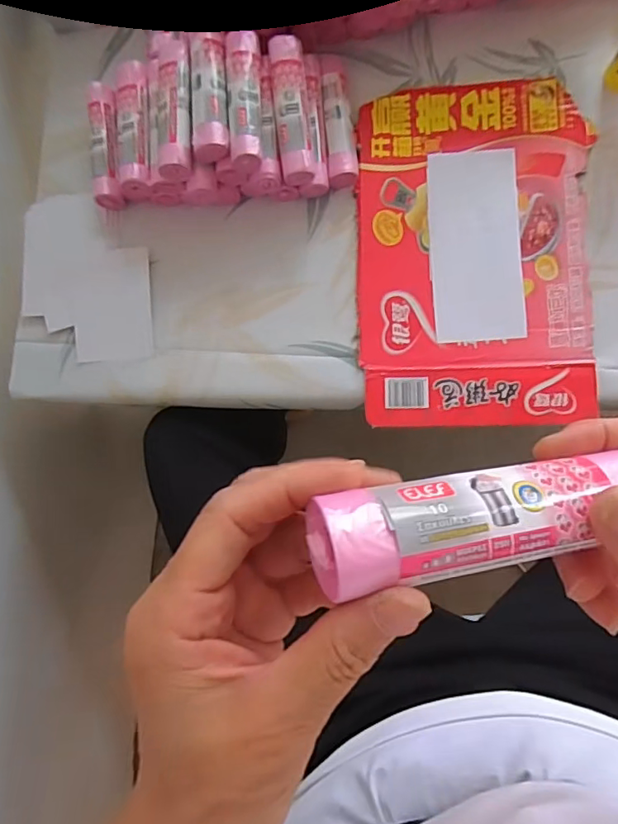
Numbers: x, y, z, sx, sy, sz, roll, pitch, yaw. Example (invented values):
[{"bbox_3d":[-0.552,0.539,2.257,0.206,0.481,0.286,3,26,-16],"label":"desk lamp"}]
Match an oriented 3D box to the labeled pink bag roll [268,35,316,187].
[{"bbox_3d":[-0.015,-0.265,0.452,0.029,0.027,0.119,-7,84,7],"label":"labeled pink bag roll"}]

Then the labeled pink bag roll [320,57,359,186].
[{"bbox_3d":[0.028,-0.272,0.479,0.026,0.023,0.119,-5,85,6],"label":"labeled pink bag roll"}]

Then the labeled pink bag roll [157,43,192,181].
[{"bbox_3d":[-0.117,-0.267,0.447,0.029,0.022,0.122,-3,84,7],"label":"labeled pink bag roll"}]

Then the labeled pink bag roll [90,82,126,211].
[{"bbox_3d":[-0.195,-0.255,0.495,0.025,0.026,0.117,-6,85,6],"label":"labeled pink bag roll"}]

